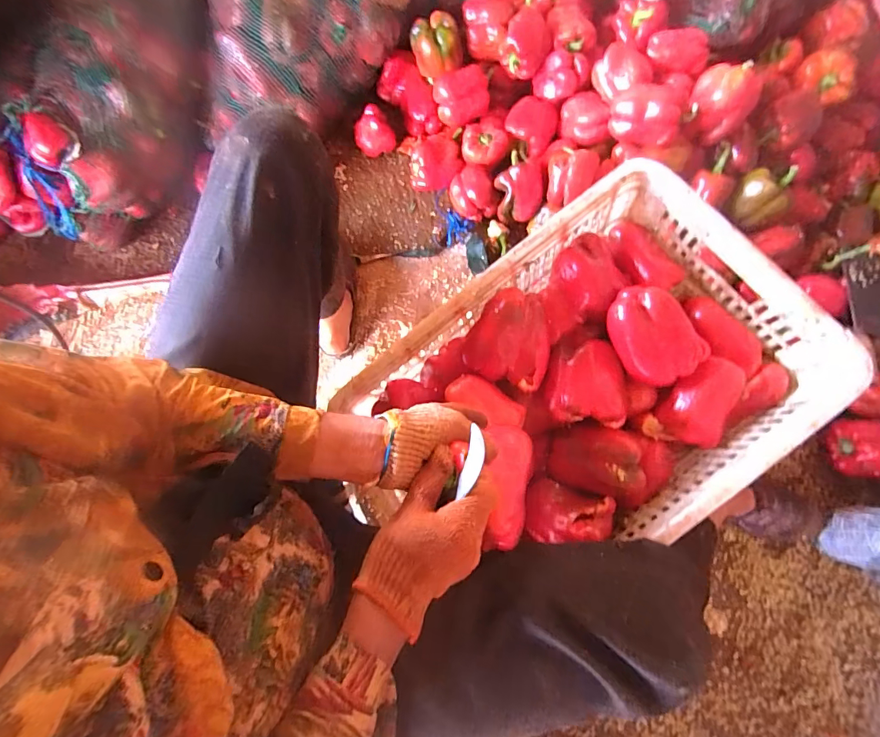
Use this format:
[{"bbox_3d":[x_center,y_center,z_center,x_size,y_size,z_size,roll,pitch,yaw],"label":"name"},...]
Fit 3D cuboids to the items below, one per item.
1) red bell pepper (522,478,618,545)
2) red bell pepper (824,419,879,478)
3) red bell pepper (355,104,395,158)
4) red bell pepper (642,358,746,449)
[{"bbox_3d":[0.157,0.178,0.550,0.108,0.066,0.077,15,75,3],"label":"red bell pepper"},{"bbox_3d":[0.732,0.135,0.777,0.083,0.091,0.099,7,75,1],"label":"red bell pepper"},{"bbox_3d":[-0.136,-0.486,0.946,0.077,0.081,0.072,-36,78,-10],"label":"red bell pepper"},{"bbox_3d":[0.328,0.045,0.576,0.076,0.058,0.121,31,102,35],"label":"red bell pepper"}]

